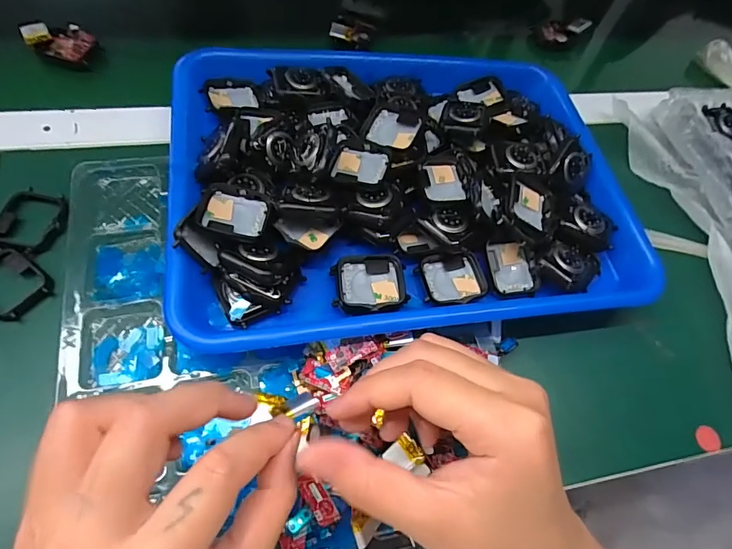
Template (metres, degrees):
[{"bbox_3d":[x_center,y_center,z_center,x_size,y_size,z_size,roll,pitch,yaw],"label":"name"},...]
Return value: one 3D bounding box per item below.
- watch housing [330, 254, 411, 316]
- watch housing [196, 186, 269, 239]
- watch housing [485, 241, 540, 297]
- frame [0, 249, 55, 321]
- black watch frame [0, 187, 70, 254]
[{"bbox_3d":[0.003,0.007,0.285,0.047,0.009,0.041,-5,62,-7],"label":"watch housing"},{"bbox_3d":[-0.082,-0.038,0.279,0.040,0.010,0.033,6,61,-5],"label":"watch housing"},{"bbox_3d":[0.102,-0.005,0.312,0.035,0.014,0.036,-7,62,-8],"label":"watch housing"},{"bbox_3d":[-0.222,0.005,0.278,0.046,0.010,0.038,36,63,11],"label":"frame"},{"bbox_3d":[-0.222,-0.035,0.297,0.041,0.012,0.047,13,61,-1],"label":"black watch frame"}]

